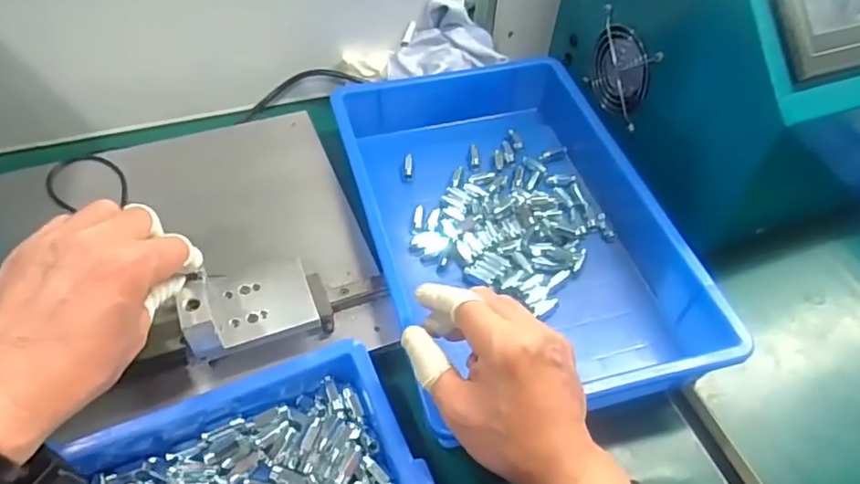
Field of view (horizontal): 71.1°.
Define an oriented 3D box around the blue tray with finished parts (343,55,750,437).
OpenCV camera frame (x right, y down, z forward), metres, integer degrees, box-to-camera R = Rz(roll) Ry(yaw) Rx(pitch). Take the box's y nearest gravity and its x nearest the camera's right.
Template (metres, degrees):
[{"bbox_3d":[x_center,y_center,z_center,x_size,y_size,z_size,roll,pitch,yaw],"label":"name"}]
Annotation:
[{"bbox_3d":[0.071,-0.023,0.540,0.246,0.070,0.364,-12,53,-13],"label":"blue tray with finished parts"}]

